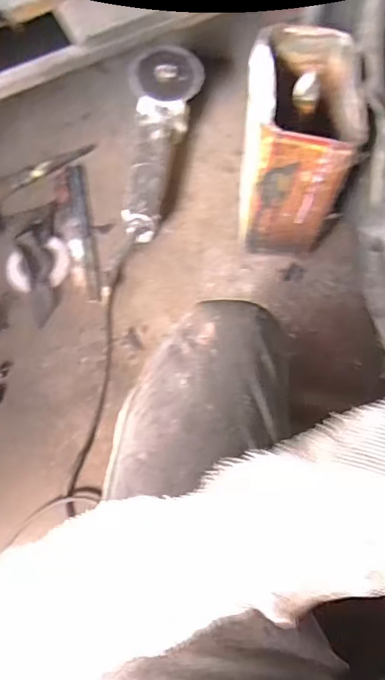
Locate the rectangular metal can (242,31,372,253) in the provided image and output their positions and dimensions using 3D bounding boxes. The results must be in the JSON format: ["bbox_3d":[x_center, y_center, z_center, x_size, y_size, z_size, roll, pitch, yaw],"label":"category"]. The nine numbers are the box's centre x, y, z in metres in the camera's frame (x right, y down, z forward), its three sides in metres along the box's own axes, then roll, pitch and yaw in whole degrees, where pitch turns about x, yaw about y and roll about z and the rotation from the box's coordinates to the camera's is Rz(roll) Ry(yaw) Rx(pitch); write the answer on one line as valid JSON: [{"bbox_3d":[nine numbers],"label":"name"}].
[{"bbox_3d":[0.127,-0.246,0.709,0.119,0.254,0.179,4,70,-1],"label":"rectangular metal can"}]

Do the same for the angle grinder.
[{"bbox_3d":[-0.048,-0.295,0.809,0.105,0.100,0.289,4,70,-1],"label":"angle grinder"}]

